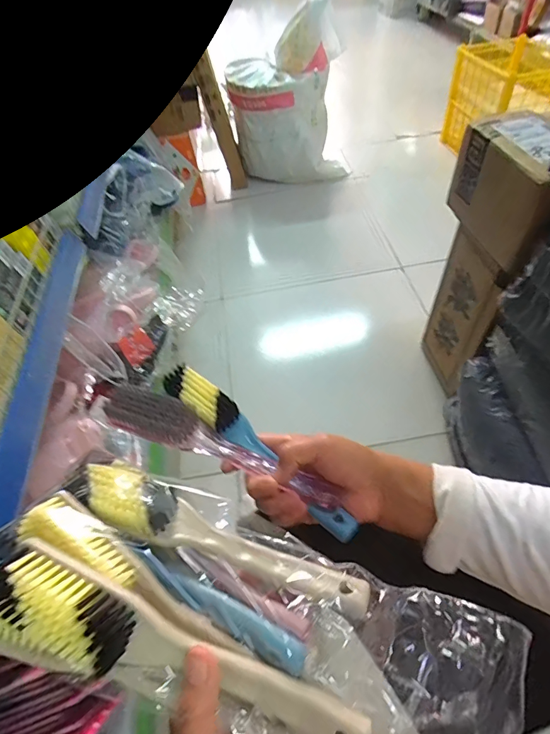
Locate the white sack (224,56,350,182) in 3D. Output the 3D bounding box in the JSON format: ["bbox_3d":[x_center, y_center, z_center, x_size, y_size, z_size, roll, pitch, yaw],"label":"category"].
[{"bbox_3d":[0.063,-0.985,1.629,0.418,0.381,0.244,24,58,22],"label":"white sack"}]

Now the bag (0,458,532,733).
[{"bbox_3d":[-0.029,0.167,0.241,0.308,0.059,0.159,24,58,10],"label":"bag"}]

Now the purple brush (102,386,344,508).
[{"bbox_3d":[-0.050,0.071,0.363,0.228,0.026,0.037,23,57,7],"label":"purple brush"}]

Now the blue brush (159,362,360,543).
[{"bbox_3d":[-0.021,0.073,0.375,0.233,0.022,0.035,40,65,18],"label":"blue brush"}]

